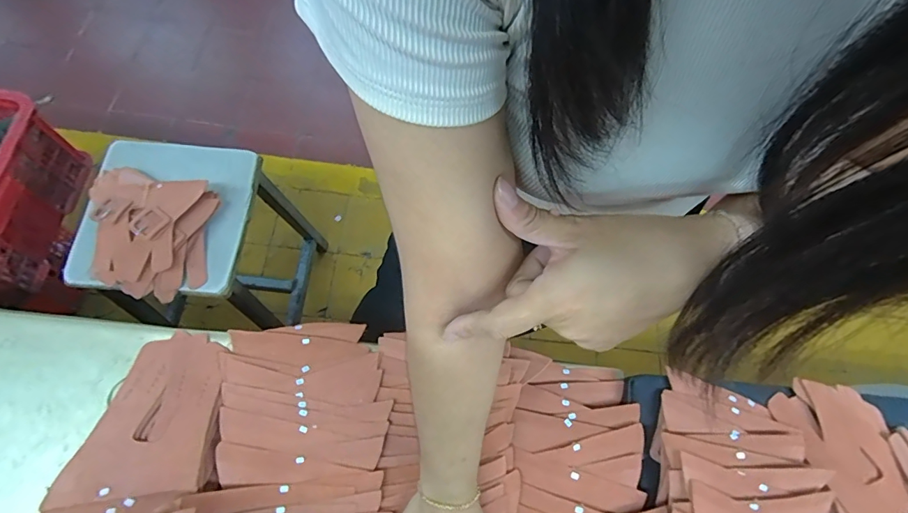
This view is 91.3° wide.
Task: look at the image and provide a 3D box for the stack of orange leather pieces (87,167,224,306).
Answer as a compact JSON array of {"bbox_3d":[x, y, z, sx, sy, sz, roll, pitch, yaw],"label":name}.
[{"bbox_3d":[-0.516,-0.045,0.744,0.203,0.071,0.217,9,68,-3],"label":"stack of orange leather pieces"}]

